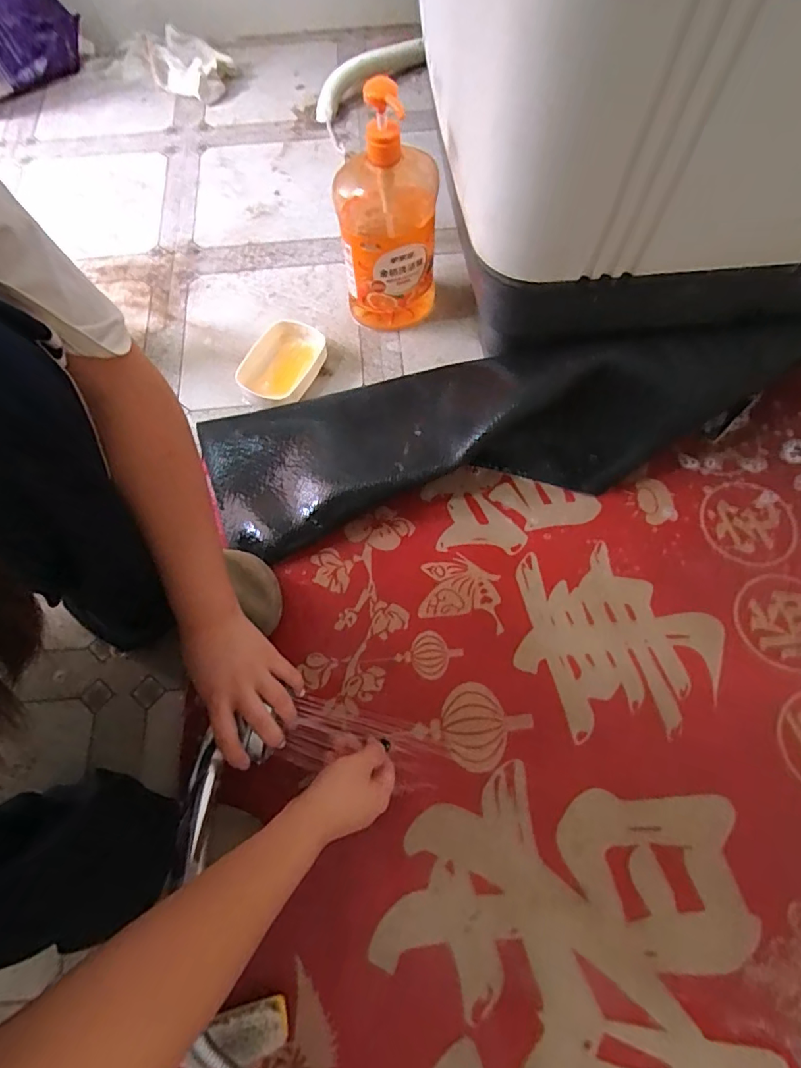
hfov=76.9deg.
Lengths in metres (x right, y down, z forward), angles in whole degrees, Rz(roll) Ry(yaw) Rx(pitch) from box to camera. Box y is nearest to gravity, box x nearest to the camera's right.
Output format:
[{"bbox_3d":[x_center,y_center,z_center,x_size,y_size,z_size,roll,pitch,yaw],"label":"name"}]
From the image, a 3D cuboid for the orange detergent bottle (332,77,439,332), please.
[{"bbox_3d":[-0.017,-0.364,0.601,0.116,0.259,0.076,3,68,3],"label":"orange detergent bottle"}]

